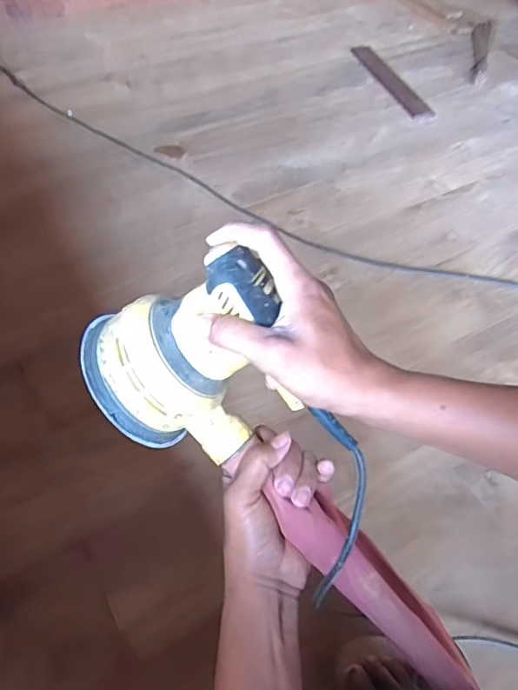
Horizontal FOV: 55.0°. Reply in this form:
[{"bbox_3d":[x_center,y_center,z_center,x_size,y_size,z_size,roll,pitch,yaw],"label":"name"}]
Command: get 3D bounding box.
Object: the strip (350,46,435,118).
[{"bbox_3d":[0.375,-0.762,1.423,0.070,0.014,0.421,-13,56,-11],"label":"strip"}]

